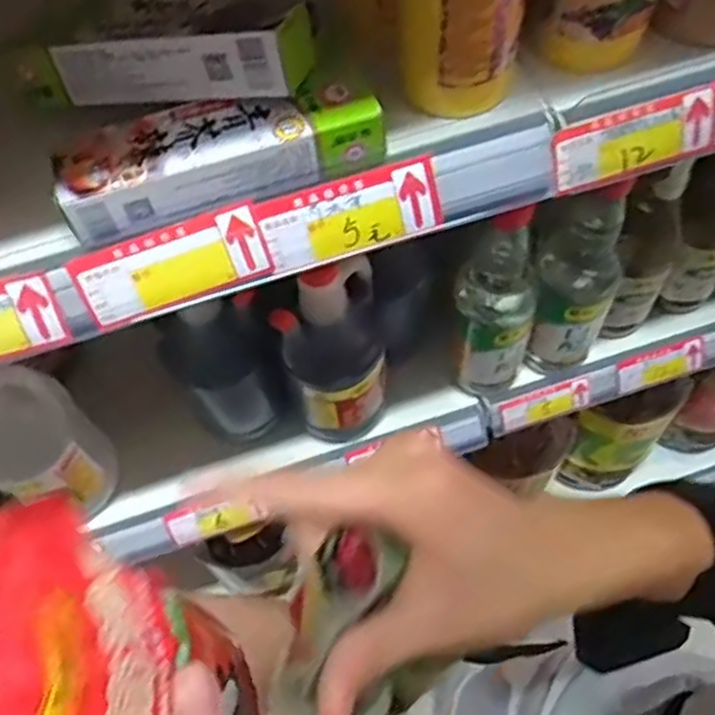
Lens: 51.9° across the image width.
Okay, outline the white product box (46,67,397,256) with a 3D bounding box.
[{"bbox_3d":[-0.063,-0.095,0.340,0.144,0.031,0.042,-19,62,-6],"label":"white product box"}]

